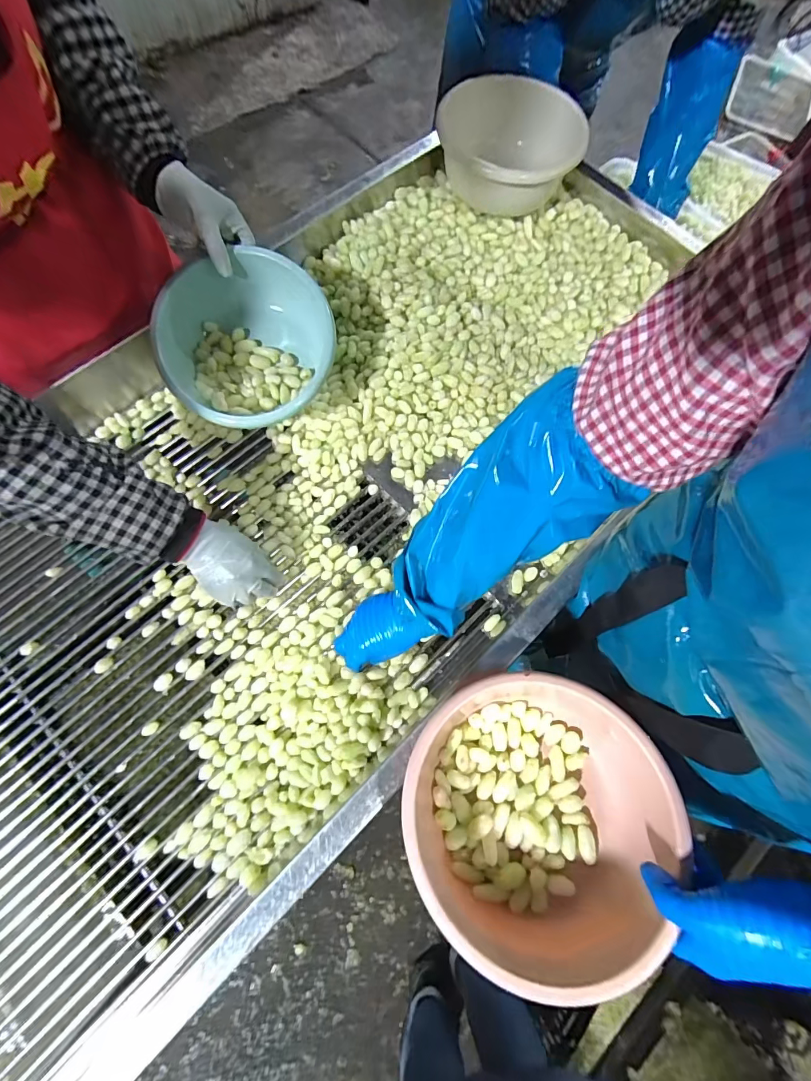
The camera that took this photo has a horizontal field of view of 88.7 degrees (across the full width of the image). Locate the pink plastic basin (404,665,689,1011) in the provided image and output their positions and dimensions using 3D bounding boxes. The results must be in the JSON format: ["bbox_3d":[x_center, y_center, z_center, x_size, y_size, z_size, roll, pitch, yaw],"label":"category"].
[{"bbox_3d":[0.119,0.249,0.395,0.229,0.107,0.223,0,73,2],"label":"pink plastic basin"}]

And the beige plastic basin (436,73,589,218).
[{"bbox_3d":[0.179,-0.647,0.711,0.232,0.129,0.237,2,72,-5],"label":"beige plastic basin"}]

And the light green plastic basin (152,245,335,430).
[{"bbox_3d":[-0.239,-0.271,0.602,0.201,0.146,0.239,7,81,-8],"label":"light green plastic basin"}]

